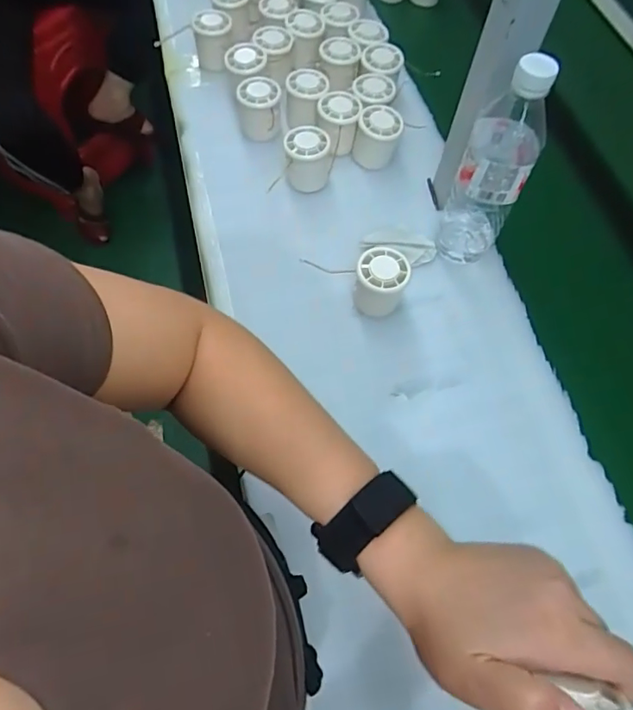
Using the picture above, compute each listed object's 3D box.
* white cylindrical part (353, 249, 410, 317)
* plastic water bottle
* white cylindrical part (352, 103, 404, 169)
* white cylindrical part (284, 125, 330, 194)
[{"bbox_3d":[0.067,-0.077,0.551,0.051,0.056,0.050,2,62,-3],"label":"white cylindrical part"},{"bbox_3d":[0.175,-0.184,0.514,0.061,0.222,0.068,23,63,8],"label":"plastic water bottle"},{"bbox_3d":[0.077,-0.277,0.652,0.053,0.054,0.057,2,62,-3],"label":"white cylindrical part"},{"bbox_3d":[-0.012,-0.239,0.634,0.053,0.059,0.051,2,62,-3],"label":"white cylindrical part"}]

